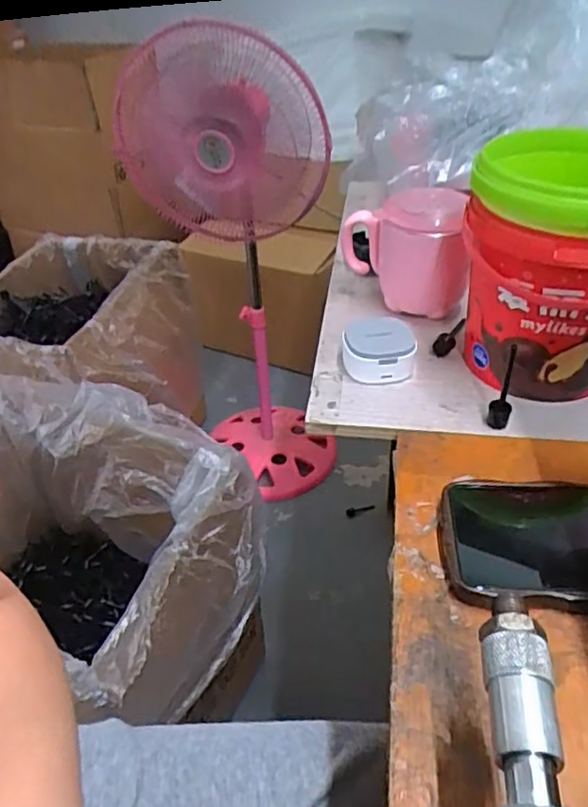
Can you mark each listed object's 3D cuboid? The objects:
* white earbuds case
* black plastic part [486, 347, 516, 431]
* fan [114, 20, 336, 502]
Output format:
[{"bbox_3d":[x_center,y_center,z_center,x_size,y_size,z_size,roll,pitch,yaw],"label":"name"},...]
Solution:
[{"bbox_3d":[0.065,-0.042,0.480,0.054,0.032,0.051,2,39,5],"label":"white earbuds case"},{"bbox_3d":[0.138,-0.011,0.415,0.014,0.061,0.013,12,41,17],"label":"black plastic part"},{"bbox_3d":[-0.098,-0.235,1.220,0.330,0.855,0.359,-3,39,0],"label":"fan"}]

